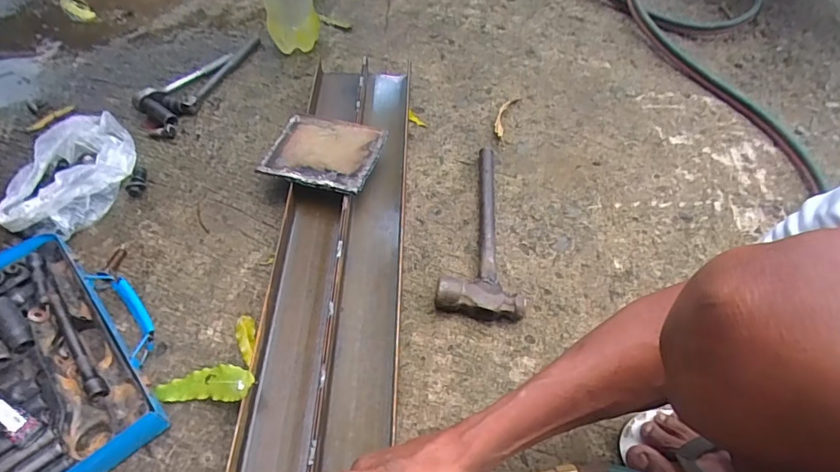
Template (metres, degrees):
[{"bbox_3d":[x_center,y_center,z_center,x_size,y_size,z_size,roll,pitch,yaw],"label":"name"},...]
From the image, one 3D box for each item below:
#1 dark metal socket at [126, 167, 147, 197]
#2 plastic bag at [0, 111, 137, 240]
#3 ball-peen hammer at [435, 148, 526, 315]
[{"bbox_3d":[-0.402,-0.077,0.678,0.025,0.022,0.045,-12,53,-7],"label":"dark metal socket"},{"bbox_3d":[-0.484,-0.101,0.669,0.128,0.064,0.233,-4,57,-6],"label":"plastic bag"},{"bbox_3d":[0.088,-0.016,0.632,0.103,0.029,0.263,6,53,7],"label":"ball-peen hammer"}]

